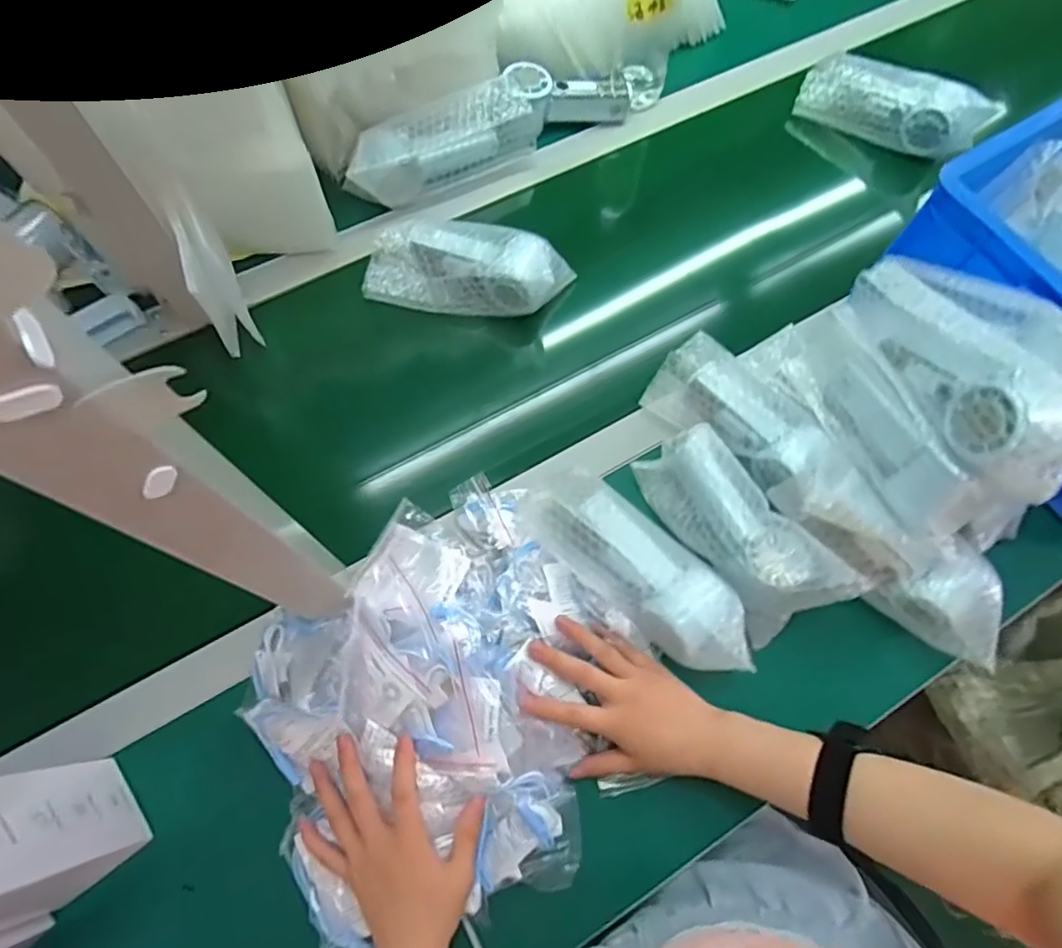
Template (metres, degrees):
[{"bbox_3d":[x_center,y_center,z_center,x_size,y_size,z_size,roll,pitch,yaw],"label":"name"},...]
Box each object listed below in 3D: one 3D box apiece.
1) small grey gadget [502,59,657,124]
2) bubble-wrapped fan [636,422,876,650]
[{"bbox_3d":[0.062,-0.452,0.714,0.206,0.044,0.054,-13,69,-20],"label":"small grey gadget"},{"bbox_3d":[0.175,0.045,0.516,0.079,0.061,0.191,-34,74,-14],"label":"bubble-wrapped fan"}]

